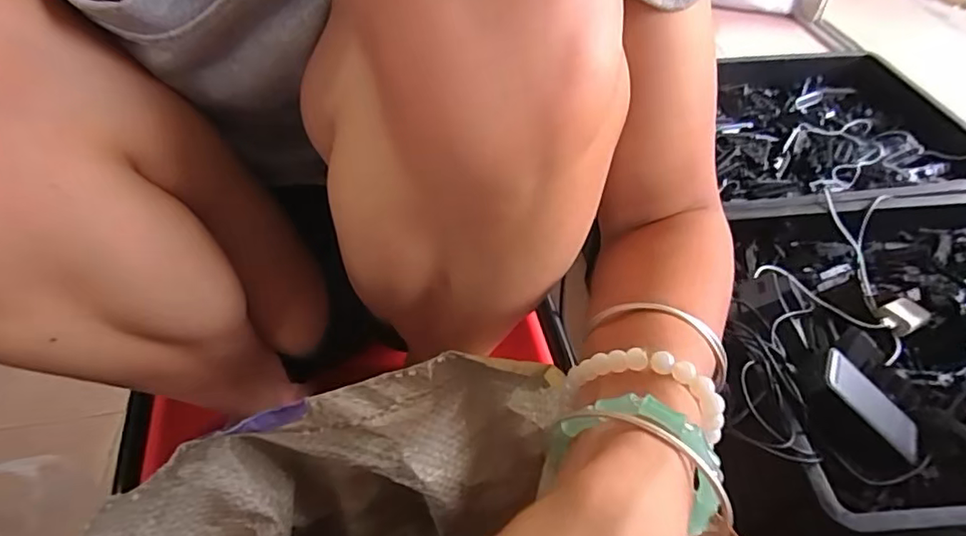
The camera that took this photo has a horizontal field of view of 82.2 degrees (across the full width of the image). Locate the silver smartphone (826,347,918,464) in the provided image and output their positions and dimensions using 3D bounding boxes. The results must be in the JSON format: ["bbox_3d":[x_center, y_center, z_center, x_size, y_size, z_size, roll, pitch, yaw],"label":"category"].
[{"bbox_3d":[0.392,0.134,0.560,0.126,0.013,0.046,44,56,-1],"label":"silver smartphone"}]

